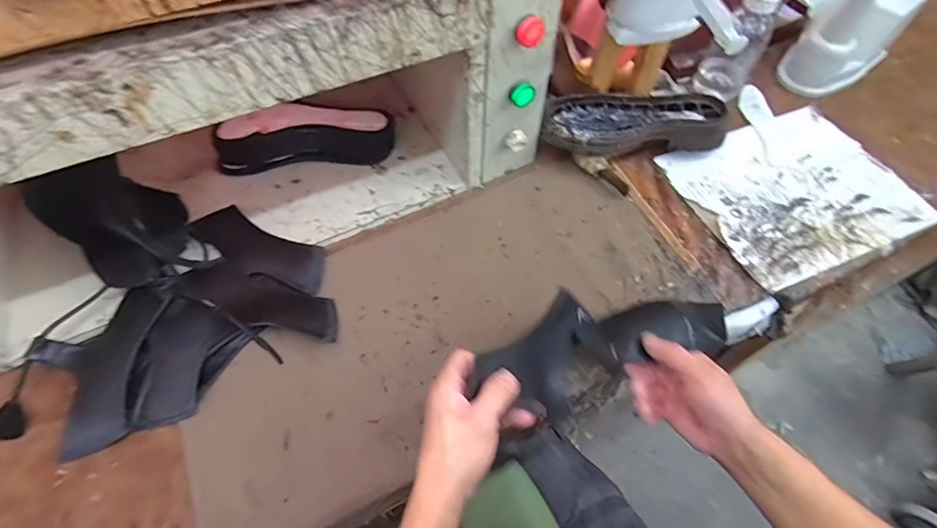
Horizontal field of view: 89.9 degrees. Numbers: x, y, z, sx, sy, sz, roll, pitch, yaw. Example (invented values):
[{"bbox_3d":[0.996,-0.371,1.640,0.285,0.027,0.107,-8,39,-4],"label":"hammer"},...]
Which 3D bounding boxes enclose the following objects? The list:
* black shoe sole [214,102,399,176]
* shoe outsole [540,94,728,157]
[{"bbox_3d":[-0.223,-0.178,0.646,0.238,0.051,0.079,-4,60,-4],"label":"black shoe sole"},{"bbox_3d":[0.226,-0.198,0.649,0.260,0.035,0.105,-7,59,-5],"label":"shoe outsole"}]

